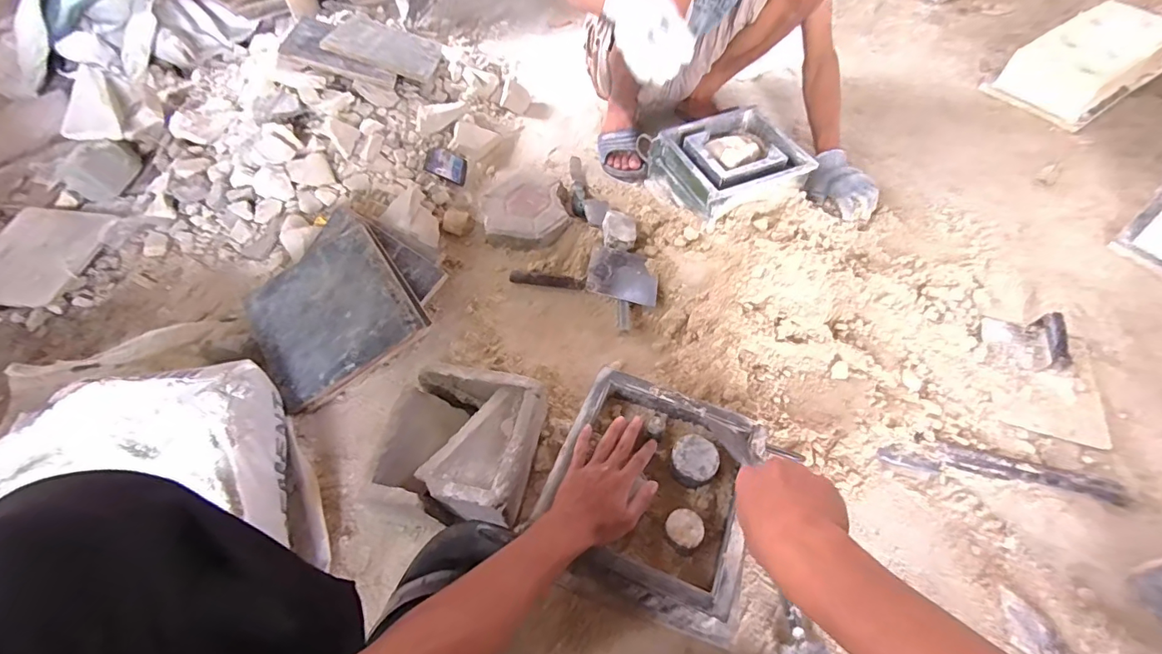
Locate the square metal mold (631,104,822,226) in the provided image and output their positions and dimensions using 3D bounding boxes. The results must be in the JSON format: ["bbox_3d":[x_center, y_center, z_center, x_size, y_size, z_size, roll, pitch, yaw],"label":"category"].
[{"bbox_3d":[0.294,-0.344,1.032,0.236,0.125,0.277,-19,59,-12],"label":"square metal mold"}]

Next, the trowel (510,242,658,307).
[{"bbox_3d":[0.006,-0.093,0.936,0.278,0.059,0.147,4,56,5],"label":"trowel"}]

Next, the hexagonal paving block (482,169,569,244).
[{"bbox_3d":[-0.121,-0.246,1.035,0.170,0.054,0.203,-8,57,-7],"label":"hexagonal paving block"}]

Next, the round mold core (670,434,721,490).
[{"bbox_3d":[0.149,0.177,0.644,0.059,0.034,0.059,1,56,-1],"label":"round mold core"}]

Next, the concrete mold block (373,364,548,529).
[{"bbox_3d":[-0.173,0.167,0.724,0.207,0.078,0.207,10,56,9],"label":"concrete mold block"}]

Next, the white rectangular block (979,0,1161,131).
[{"bbox_3d":[1.283,-0.675,1.231,0.414,0.123,0.232,-29,59,-17],"label":"white rectangular block"}]

